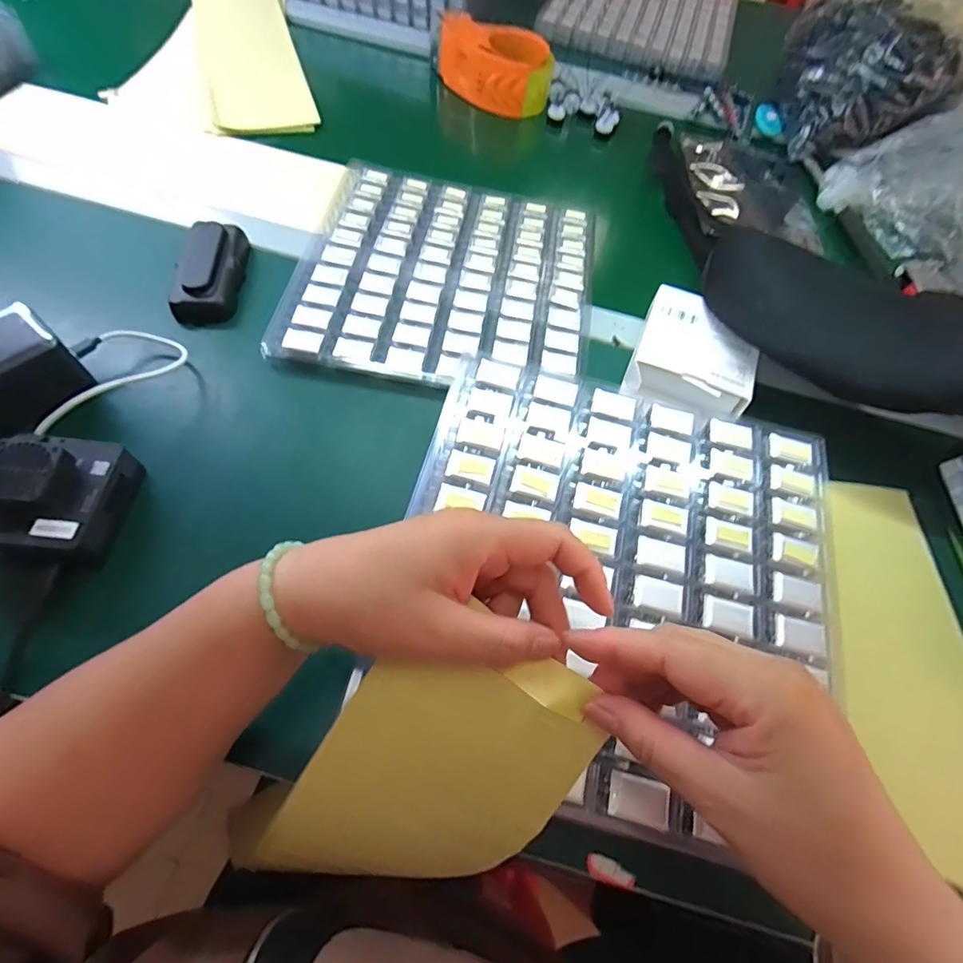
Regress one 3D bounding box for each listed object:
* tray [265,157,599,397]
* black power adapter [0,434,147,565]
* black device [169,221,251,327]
[{"bbox_3d":[-0.028,-0.197,0.485,0.264,0.025,0.263,12,61,0],"label":"tray"},{"bbox_3d":[-0.280,0.012,0.338,0.075,0.056,0.080,7,62,-3],"label":"black power adapter"},{"bbox_3d":[-0.239,-0.185,0.452,0.047,0.033,0.098,0,62,-7],"label":"black device"}]

